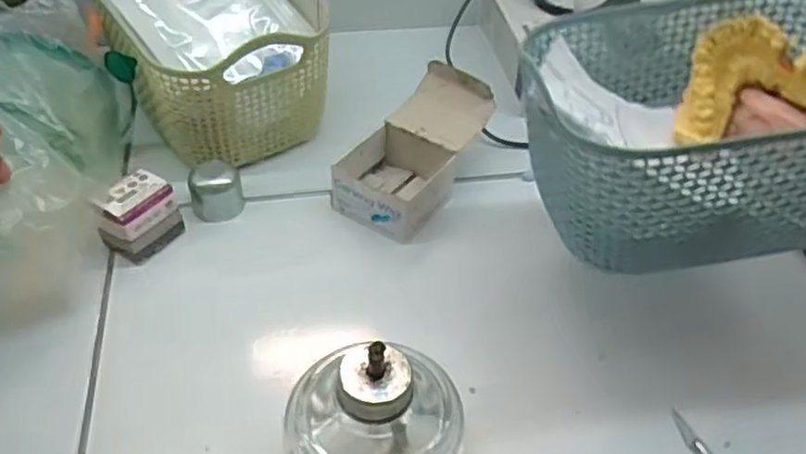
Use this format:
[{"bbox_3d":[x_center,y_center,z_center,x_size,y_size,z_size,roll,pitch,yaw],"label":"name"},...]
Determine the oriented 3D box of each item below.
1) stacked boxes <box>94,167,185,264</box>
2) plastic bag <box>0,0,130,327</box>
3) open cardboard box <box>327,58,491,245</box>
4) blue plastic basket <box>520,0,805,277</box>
[{"bbox_3d":[-0.147,-0.004,0.394,0.025,0.038,0.042,27,51,21],"label":"stacked boxes"},{"bbox_3d":[-0.208,-0.046,0.368,0.101,0.078,0.198,-3,64,-6],"label":"plastic bag"},{"bbox_3d":[0.010,-0.047,0.434,0.060,0.045,0.111,25,50,20],"label":"open cardboard box"},{"bbox_3d":[0.145,-0.052,0.342,0.164,0.080,0.117,-5,47,-8],"label":"blue plastic basket"}]

